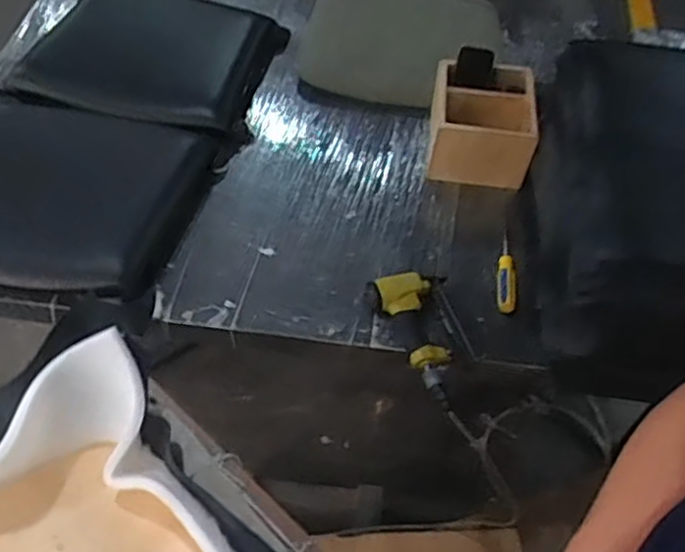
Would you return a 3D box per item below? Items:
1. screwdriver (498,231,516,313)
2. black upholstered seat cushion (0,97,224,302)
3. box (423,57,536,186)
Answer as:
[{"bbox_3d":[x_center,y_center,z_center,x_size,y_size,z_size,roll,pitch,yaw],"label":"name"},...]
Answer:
[{"bbox_3d":[0.301,-0.013,1.286,0.031,0.039,0.197,8,51,2],"label":"screwdriver"},{"bbox_3d":[-0.507,-0.183,1.304,0.452,0.128,0.433,11,51,4],"label":"black upholstered seat cushion"},{"bbox_3d":[0.284,-0.323,1.451,0.204,0.149,0.261,7,51,1],"label":"box"}]

